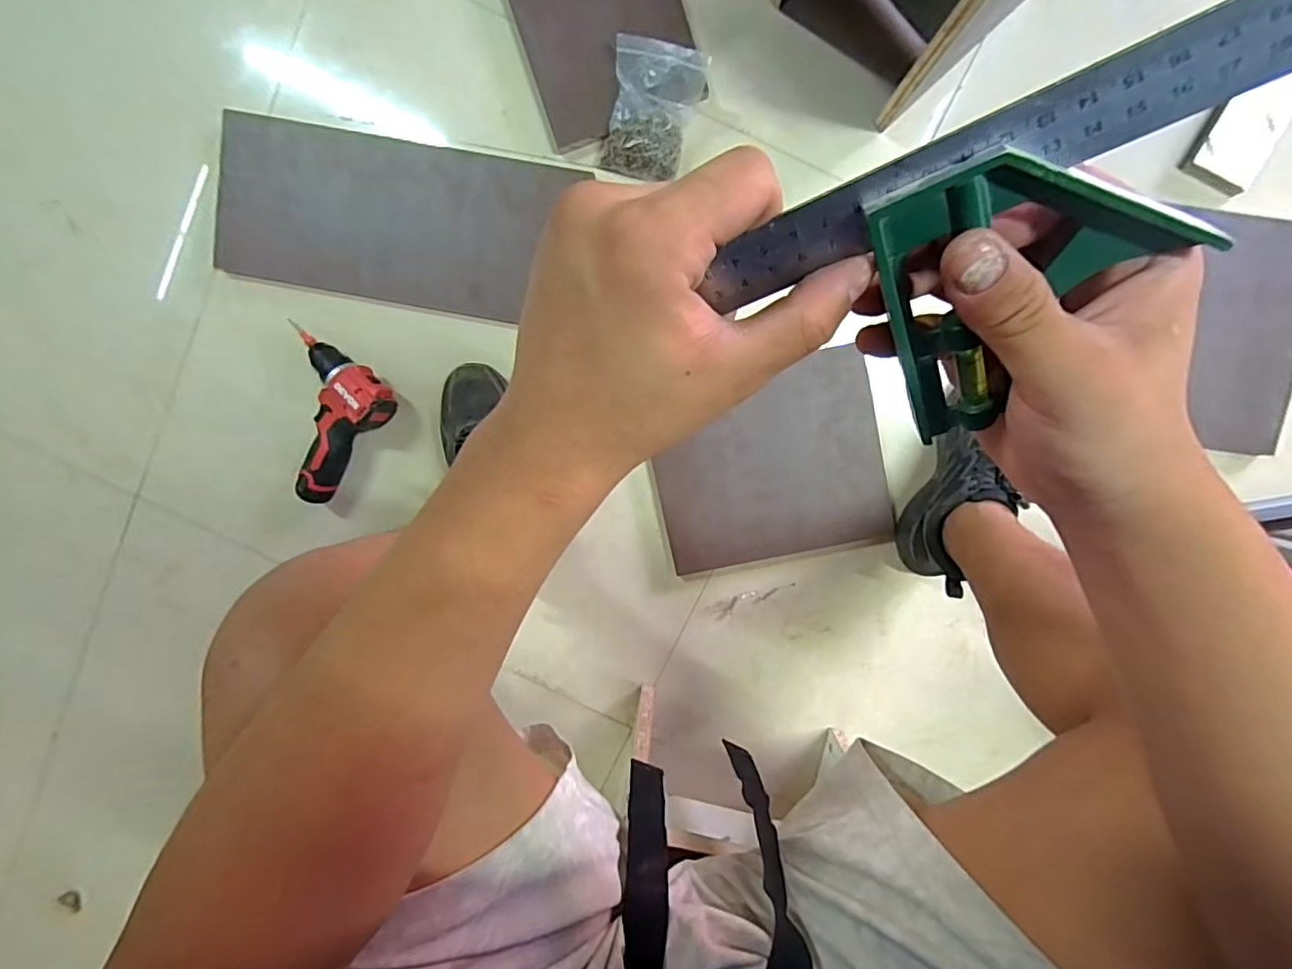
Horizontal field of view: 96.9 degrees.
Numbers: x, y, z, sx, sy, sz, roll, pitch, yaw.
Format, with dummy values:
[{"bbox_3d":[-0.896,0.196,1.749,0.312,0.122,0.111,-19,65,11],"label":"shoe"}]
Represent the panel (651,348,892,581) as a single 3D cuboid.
[{"bbox_3d":[0.161,-0.014,0.763,0.295,0.016,0.257,-14,103,8],"label":"panel"}]

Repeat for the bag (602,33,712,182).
[{"bbox_3d":[0.009,-0.456,0.704,0.111,0.057,0.133,13,98,1],"label":"bag"}]

